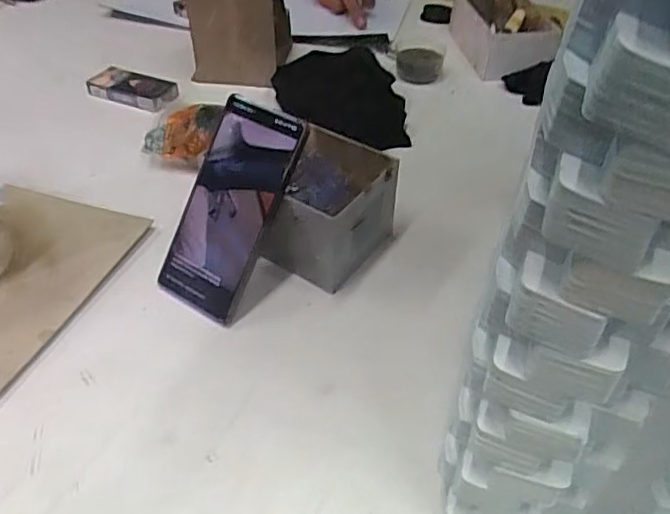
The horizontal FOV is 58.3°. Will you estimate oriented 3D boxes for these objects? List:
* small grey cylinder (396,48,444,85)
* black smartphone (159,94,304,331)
[{"bbox_3d":[0.106,-0.243,0.761,0.055,0.026,0.045,2,42,0],"label":"small grey cylinder"},{"bbox_3d":[-0.081,-0.037,0.462,0.073,0.162,0.011,26,8,25],"label":"black smartphone"}]

